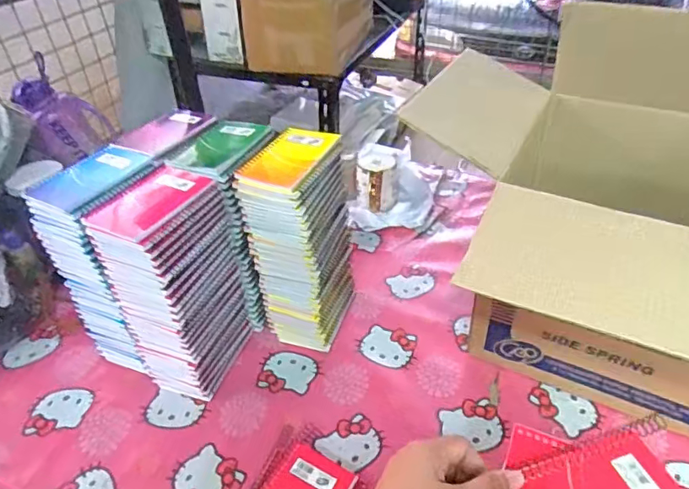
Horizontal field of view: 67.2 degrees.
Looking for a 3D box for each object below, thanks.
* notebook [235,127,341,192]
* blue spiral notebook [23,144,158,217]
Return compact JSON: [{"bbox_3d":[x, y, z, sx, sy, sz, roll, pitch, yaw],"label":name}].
[{"bbox_3d":[-0.067,-0.111,0.658,0.085,0.012,0.137,14,43,21],"label":"notebook"},{"bbox_3d":[-0.302,-0.084,0.635,0.092,0.011,0.136,22,44,21],"label":"blue spiral notebook"}]

